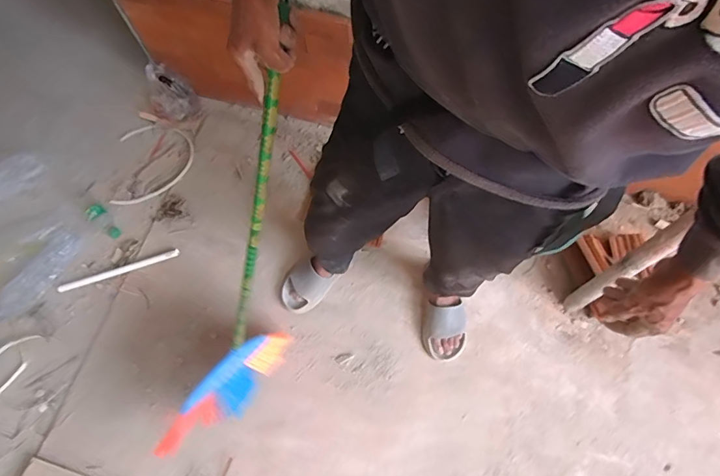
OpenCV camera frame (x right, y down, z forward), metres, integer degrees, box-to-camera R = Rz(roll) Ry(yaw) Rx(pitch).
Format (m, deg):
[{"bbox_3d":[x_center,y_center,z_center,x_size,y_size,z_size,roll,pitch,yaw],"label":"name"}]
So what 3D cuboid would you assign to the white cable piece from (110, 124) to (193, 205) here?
[{"bbox_3d":[-0.689,-0.263,1.407,0.250,0.014,0.313,-9,67,-4],"label":"white cable piece"}]

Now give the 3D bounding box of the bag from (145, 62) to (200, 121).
[{"bbox_3d":[-0.643,-0.494,1.419,0.136,0.200,0.116,-31,70,-13],"label":"bag"}]

